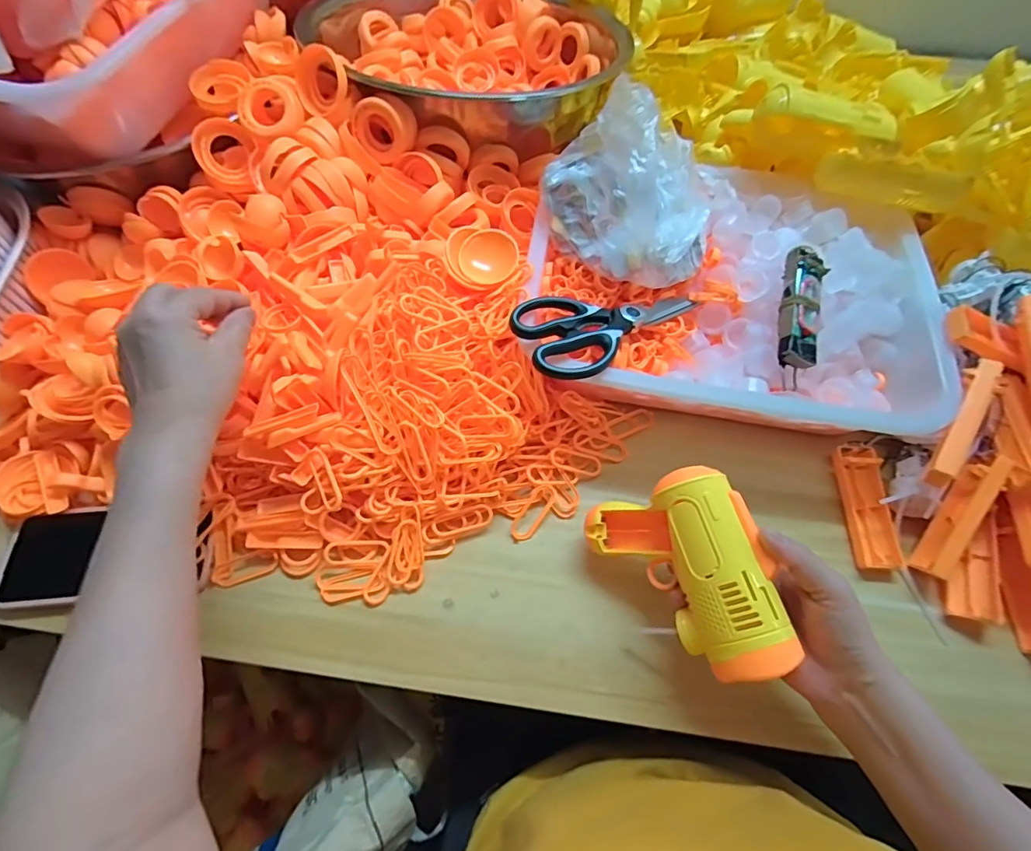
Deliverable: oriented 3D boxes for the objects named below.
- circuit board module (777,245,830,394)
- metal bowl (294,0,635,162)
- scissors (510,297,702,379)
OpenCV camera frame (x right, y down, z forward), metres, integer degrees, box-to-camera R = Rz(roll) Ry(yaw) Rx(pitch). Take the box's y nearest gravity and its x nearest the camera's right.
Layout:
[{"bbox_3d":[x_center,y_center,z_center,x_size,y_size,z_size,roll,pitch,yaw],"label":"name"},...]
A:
[{"bbox_3d":[0.255,-0.099,0.429,0.036,0.025,0.130,13,76,6],"label":"circuit board module"},{"bbox_3d":[-0.044,-0.466,0.608,0.345,0.093,0.345,0,63,0],"label":"metal bowl"},{"bbox_3d":[0.087,-0.092,0.426,0.186,0.020,0.082,-19,64,-27],"label":"scissors"}]

